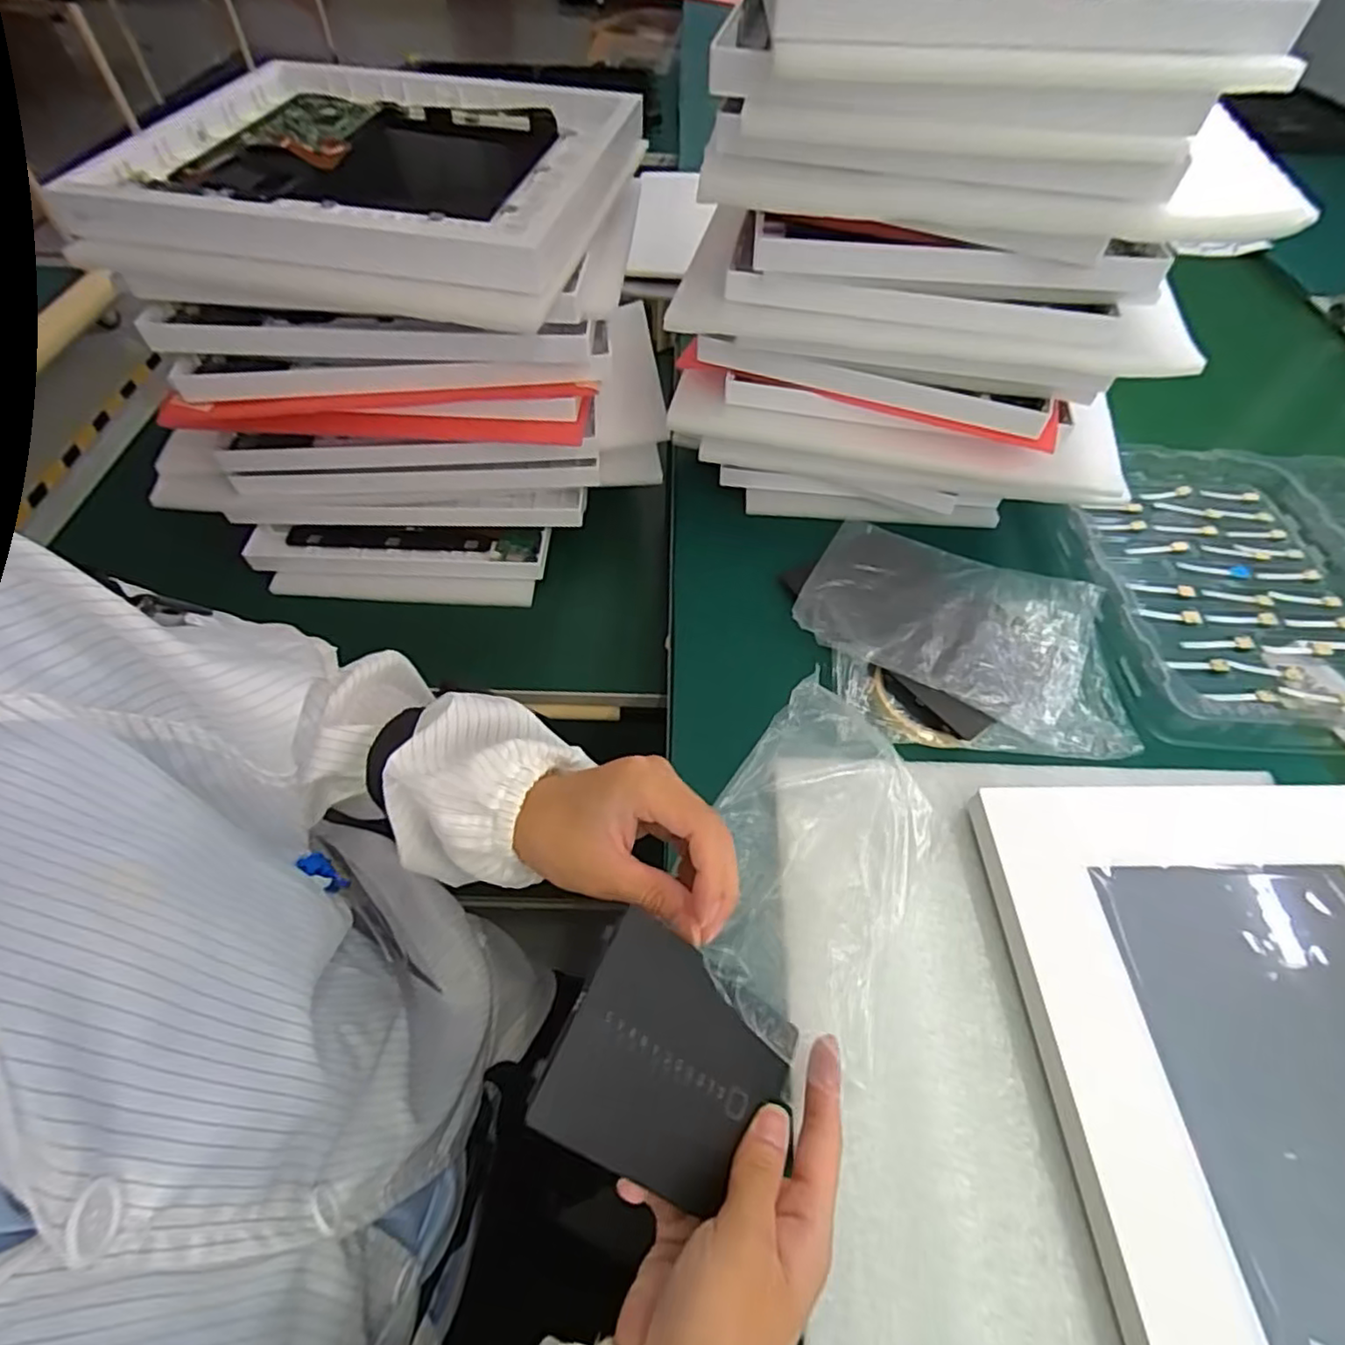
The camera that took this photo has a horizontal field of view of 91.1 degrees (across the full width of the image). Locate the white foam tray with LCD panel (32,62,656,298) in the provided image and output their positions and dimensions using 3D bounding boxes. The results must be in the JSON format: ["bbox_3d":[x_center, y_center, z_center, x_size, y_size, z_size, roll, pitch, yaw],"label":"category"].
[{"bbox_3d":[-0.208,-0.370,0.482,0.327,0.041,0.283,11,55,5],"label":"white foam tray with LCD panel"}]

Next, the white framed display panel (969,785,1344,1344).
[{"bbox_3d":[0.314,0.201,0.328,0.248,0.027,0.299,-1,54,-1],"label":"white framed display panel"}]

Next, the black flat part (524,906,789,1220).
[{"bbox_3d":[0.002,0.160,0.268,0.113,0.004,0.080,44,54,-21],"label":"black flat part"}]

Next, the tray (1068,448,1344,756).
[{"bbox_3d":[0.574,-0.068,0.543,0.480,0.041,0.309,0,54,0],"label":"tray"}]

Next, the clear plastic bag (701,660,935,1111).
[{"bbox_3d":[0.092,0.108,0.352,0.138,0.049,0.182,31,70,-10],"label":"clear plastic bag"}]

